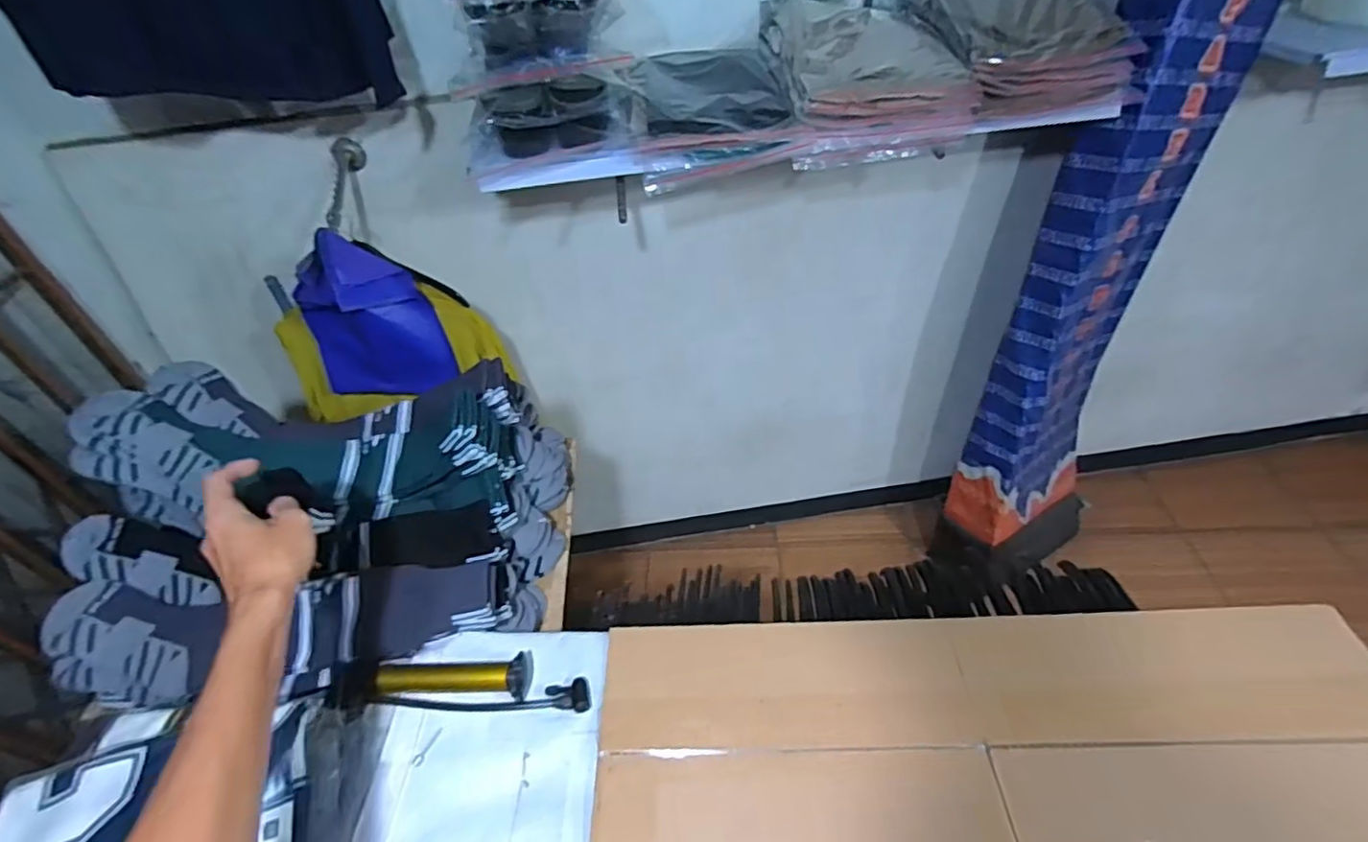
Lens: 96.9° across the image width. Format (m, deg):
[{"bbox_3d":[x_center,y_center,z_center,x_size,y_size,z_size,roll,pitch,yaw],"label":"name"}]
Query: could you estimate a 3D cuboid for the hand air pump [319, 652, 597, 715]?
[{"bbox_3d":[-0.226,0.268,0.617,0.255,0.036,0.053,-3,45,1],"label":"hand air pump"}]

